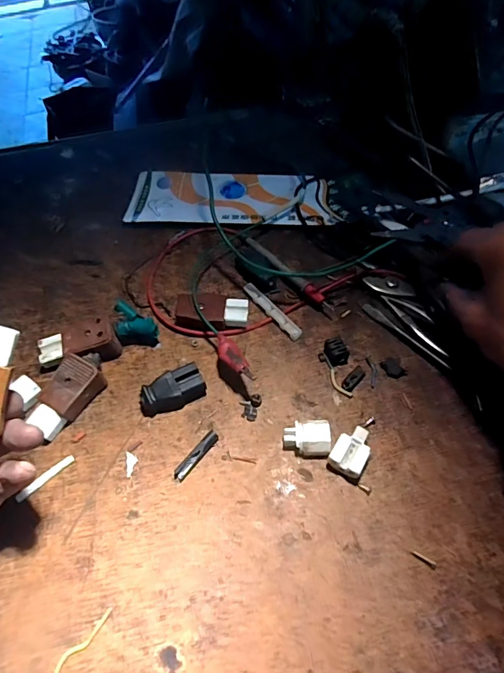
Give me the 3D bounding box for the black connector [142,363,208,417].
[{"bbox_3d":[-0.059,0.041,0.313,0.048,0.017,0.029,-27,58,-13],"label":"black connector"}]

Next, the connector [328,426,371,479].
[{"bbox_3d":[0.067,0.077,0.285,0.023,0.014,0.031,24,61,20],"label":"connector"}]

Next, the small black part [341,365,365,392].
[{"bbox_3d":[0.077,0.031,0.320,0.010,0.007,0.022,35,65,24],"label":"small black part"}]

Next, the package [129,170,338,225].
[{"bbox_3d":[-0.022,-0.146,0.445,0.209,0.012,0.086,4,54,4],"label":"package"}]

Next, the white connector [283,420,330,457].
[{"bbox_3d":[0.038,0.071,0.290,0.030,0.015,0.023,-2,56,3],"label":"white connector"}]

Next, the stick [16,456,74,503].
[{"bbox_3d":[-0.140,0.095,0.287,0.006,0.004,0.040,38,66,26],"label":"stick"}]

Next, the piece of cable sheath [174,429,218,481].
[{"bbox_3d":[-0.038,0.082,0.291,0.008,0.008,0.039,36,62,24],"label":"piece of cable sheath"}]

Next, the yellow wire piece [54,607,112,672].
[{"bbox_3d":[-0.095,0.170,0.235,0.008,0.004,0.041,33,64,24],"label":"yellow wire piece"}]

